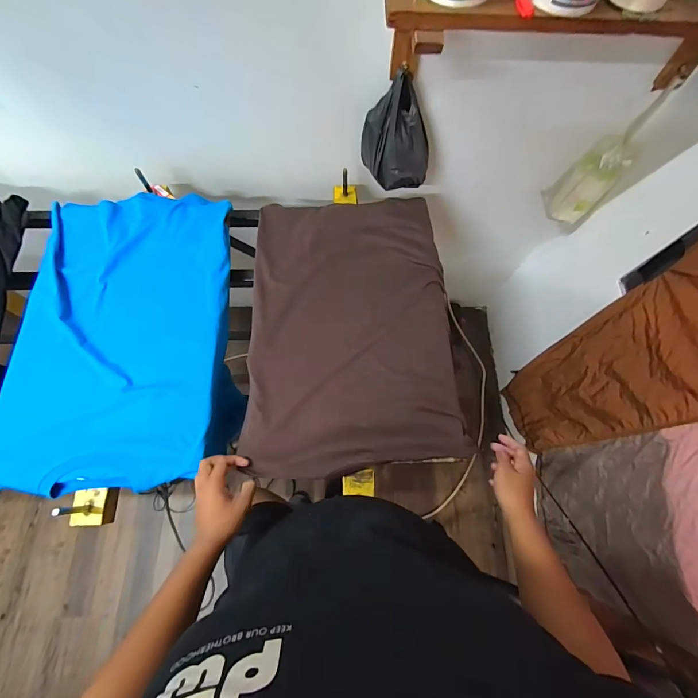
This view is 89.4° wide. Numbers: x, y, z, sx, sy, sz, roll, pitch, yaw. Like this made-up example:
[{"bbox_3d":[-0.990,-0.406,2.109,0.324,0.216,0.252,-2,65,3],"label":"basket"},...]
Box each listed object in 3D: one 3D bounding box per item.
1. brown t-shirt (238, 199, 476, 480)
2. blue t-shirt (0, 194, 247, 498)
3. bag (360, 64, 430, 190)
[{"bbox_3d":[0.007,-0.065,0.735,0.421,0.073,0.603,-2,69,-2],"label":"brown t-shirt"},{"bbox_3d":[-0.468,-0.058,0.744,0.460,0.062,0.659,0,69,-2],"label":"blue t-shirt"},{"bbox_3d":[0.105,-0.462,0.780,0.149,0.207,0.095,35,73,11],"label":"bag"}]

